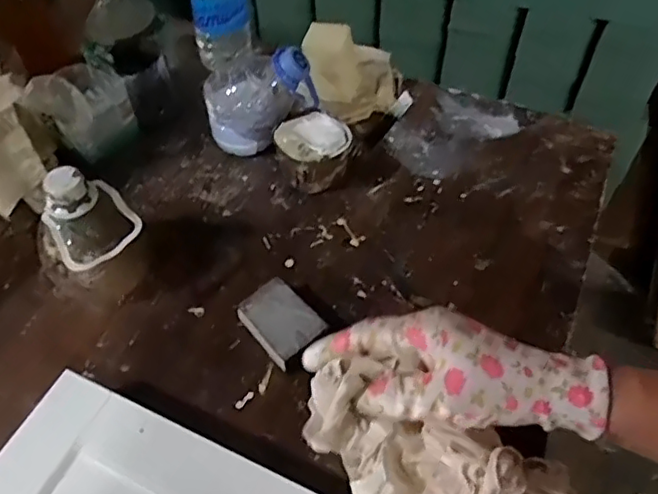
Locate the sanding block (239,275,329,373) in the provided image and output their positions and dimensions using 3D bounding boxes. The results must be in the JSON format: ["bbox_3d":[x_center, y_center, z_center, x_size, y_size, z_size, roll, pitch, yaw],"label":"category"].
[{"bbox_3d":[-0.041,0.064,0.510,0.054,0.019,0.068,-37,60,-22],"label":"sanding block"}]

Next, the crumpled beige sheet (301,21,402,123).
[{"bbox_3d":[0.029,-0.218,0.703,0.113,0.097,0.114,2,55,1],"label":"crumpled beige sheet"}]

